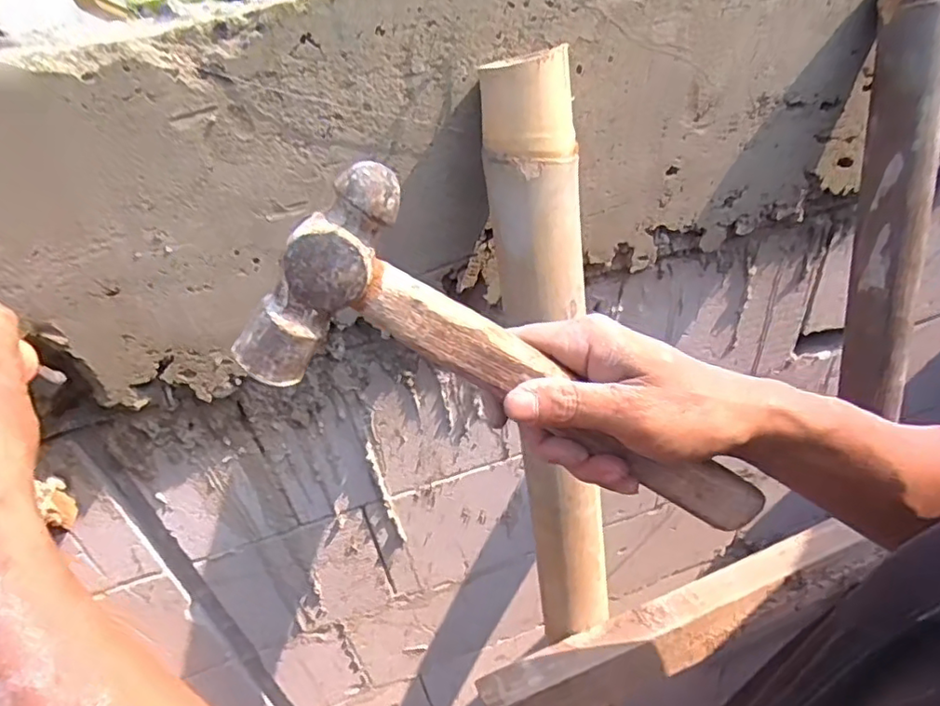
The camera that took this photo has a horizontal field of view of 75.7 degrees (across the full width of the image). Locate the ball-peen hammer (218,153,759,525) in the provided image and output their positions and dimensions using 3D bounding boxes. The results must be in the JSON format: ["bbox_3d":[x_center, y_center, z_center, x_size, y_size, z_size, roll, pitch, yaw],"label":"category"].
[{"bbox_3d":[0.039,0.027,0.302,0.285,0.097,0.041,30,37,-17],"label":"ball-peen hammer"}]

